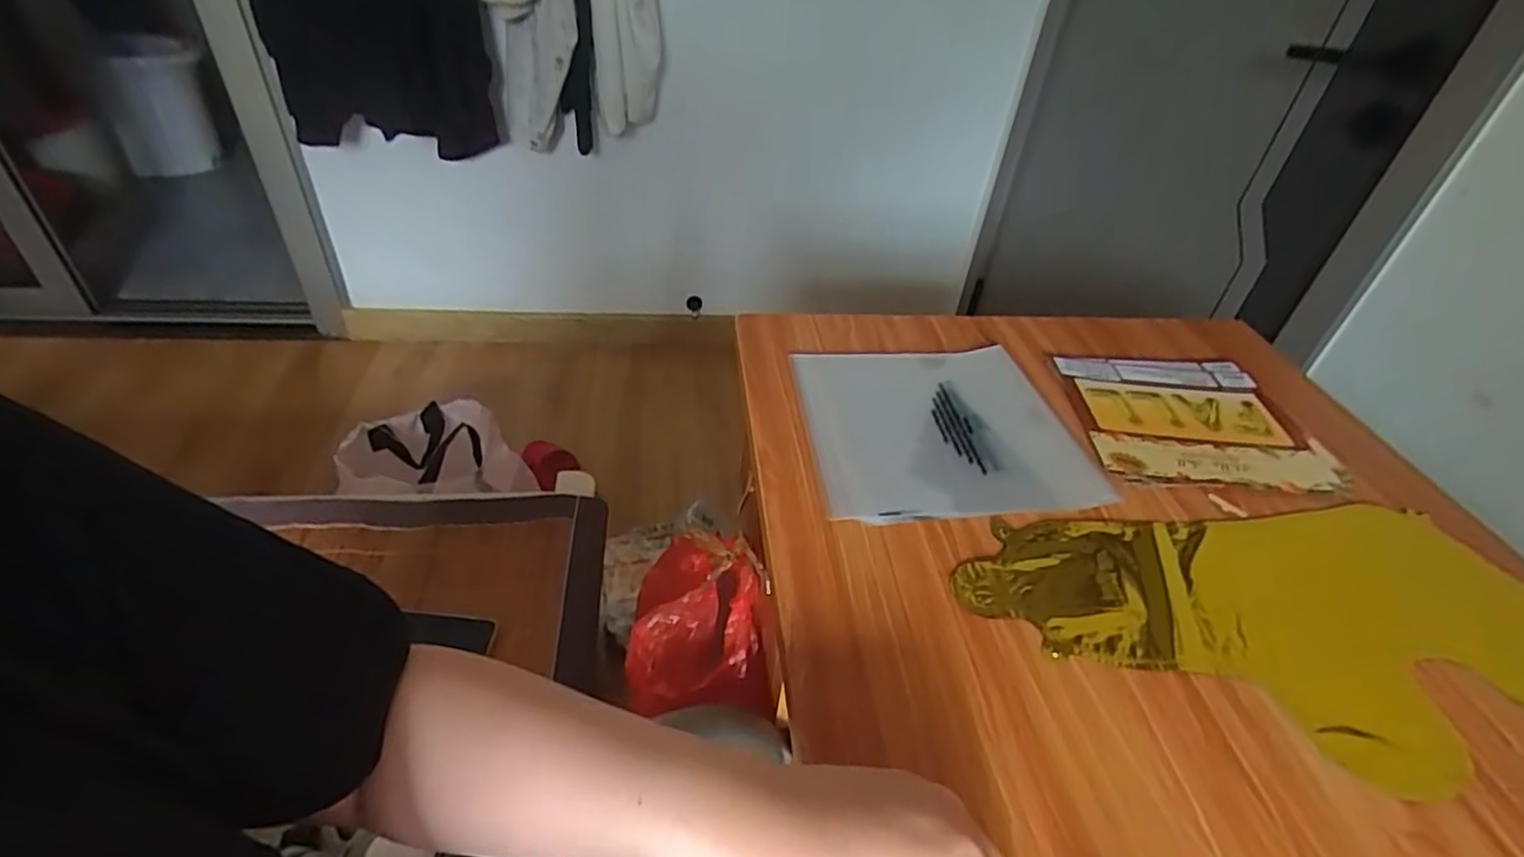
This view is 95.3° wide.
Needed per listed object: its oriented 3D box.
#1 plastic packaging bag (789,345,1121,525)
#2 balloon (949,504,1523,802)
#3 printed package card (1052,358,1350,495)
[{"bbox_3d":[0.143,-0.009,0.564,0.210,0.022,0.195,-3,40,-8],"label":"plastic packaging bag"},{"bbox_3d":[0.336,0.127,0.439,0.403,0.012,0.190,1,40,-4],"label":"balloon"},{"bbox_3d":[0.369,-0.010,0.603,0.190,0.007,0.168,3,40,-1],"label":"printed package card"}]

